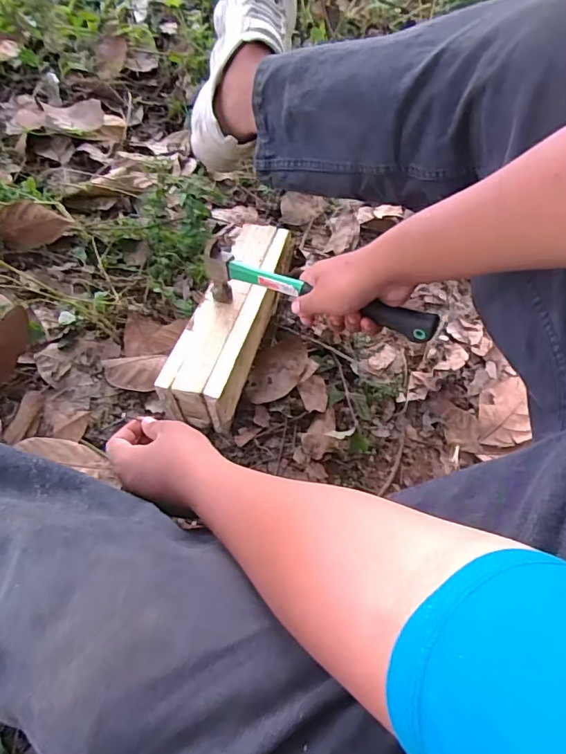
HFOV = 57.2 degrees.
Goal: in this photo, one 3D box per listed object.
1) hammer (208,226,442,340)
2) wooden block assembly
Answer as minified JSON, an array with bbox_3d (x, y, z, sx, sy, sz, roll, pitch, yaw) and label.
[{"bbox_3d":[0.027,-0.088,0.531,0.264,0.089,0.022,20,57,27],"label":"hammer"},{"bbox_3d":[-0.056,-0.068,0.646,0.084,0.088,0.267,18,58,8],"label":"wooden block assembly"}]

